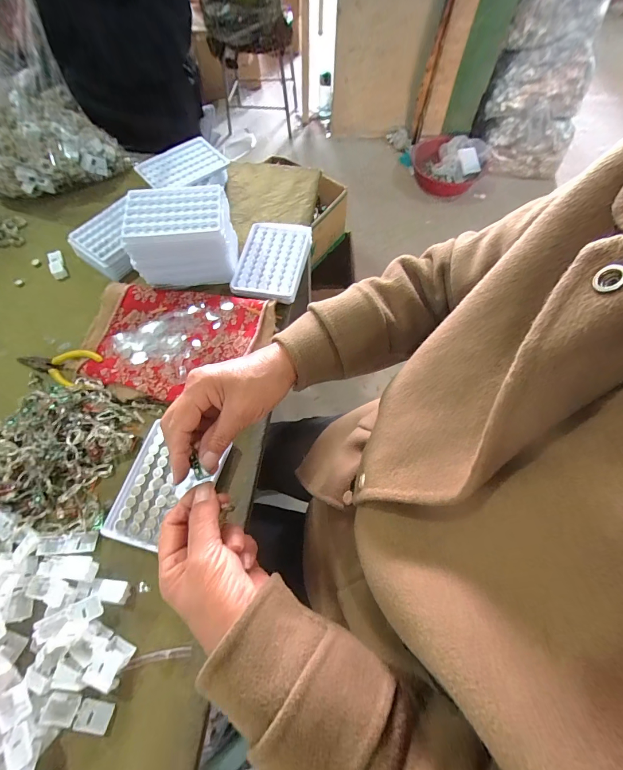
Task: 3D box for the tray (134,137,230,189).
[{"bbox_3d":[-0.215,-0.364,0.548,0.125,0.017,0.084,-31,69,-14],"label":"tray"}]

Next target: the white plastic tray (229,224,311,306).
[{"bbox_3d":[-0.057,-0.184,0.490,0.098,0.009,0.130,10,69,9],"label":"white plastic tray"}]

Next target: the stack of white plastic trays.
[{"bbox_3d":[-0.176,-0.198,0.465,0.130,0.105,0.085,-6,65,-4],"label":"stack of white plastic trays"}]

